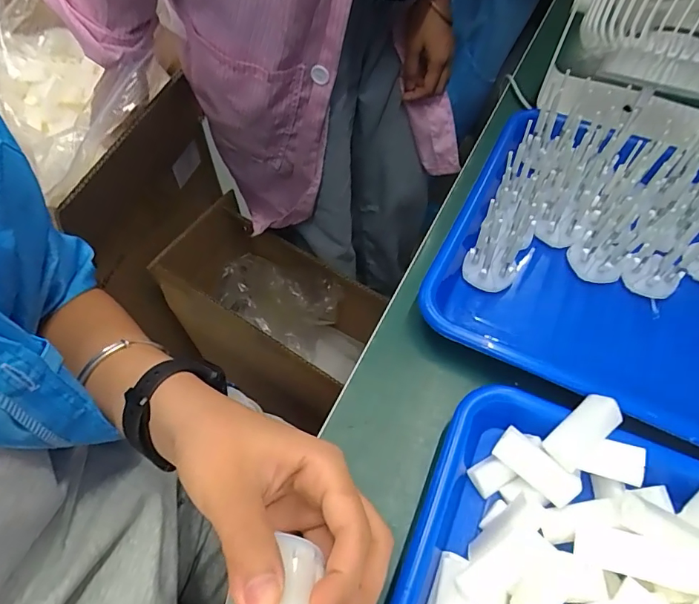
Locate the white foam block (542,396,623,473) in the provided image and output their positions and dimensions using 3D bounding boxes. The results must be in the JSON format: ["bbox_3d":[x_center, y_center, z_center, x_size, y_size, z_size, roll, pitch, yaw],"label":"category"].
[{"bbox_3d":[0.133,0.074,0.260,0.045,0.007,0.022,-46,68,0],"label":"white foam block"}]

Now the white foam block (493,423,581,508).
[{"bbox_3d":[0.105,0.093,0.258,0.046,0.006,0.020,37,98,18],"label":"white foam block"}]

